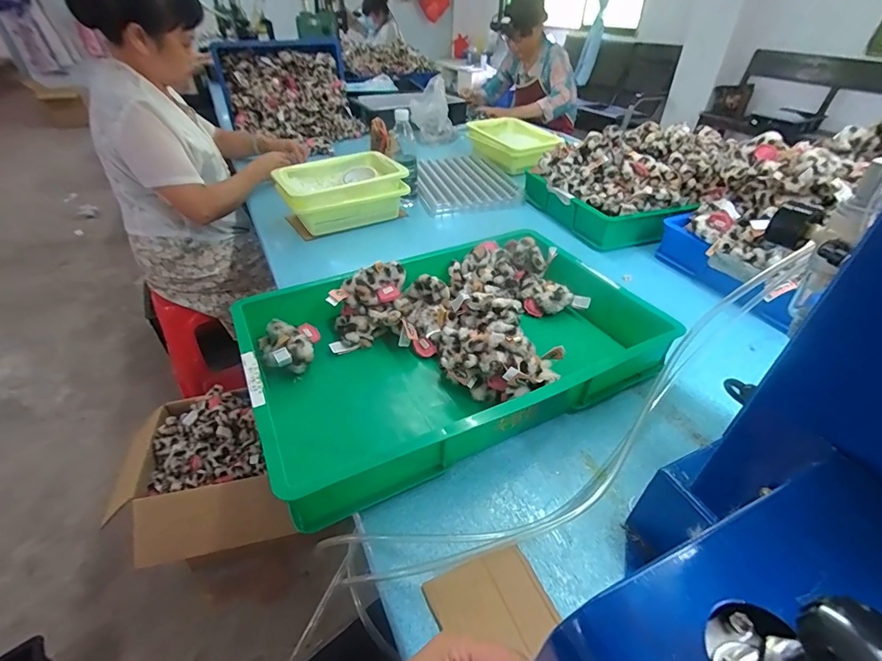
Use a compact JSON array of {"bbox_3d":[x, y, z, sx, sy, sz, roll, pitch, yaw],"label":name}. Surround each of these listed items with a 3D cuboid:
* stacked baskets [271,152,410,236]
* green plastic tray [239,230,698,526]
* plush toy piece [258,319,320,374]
[{"bbox_3d":[-0.242,-0.341,1.015,0.279,0.105,0.218,-17,42,-21],"label":"stacked baskets"},{"bbox_3d":[0.014,0.008,0.612,0.548,0.090,0.364,-19,42,-22],"label":"green plastic tray"},{"bbox_3d":[-0.222,0.023,0.607,0.086,0.056,0.080,-12,40,-15],"label":"plush toy piece"}]

